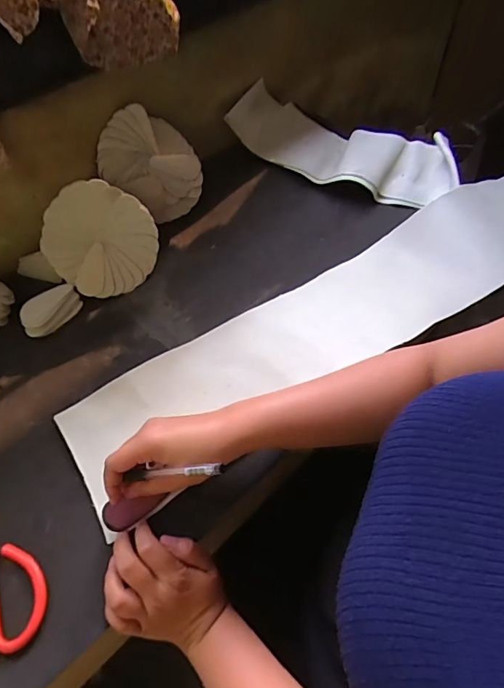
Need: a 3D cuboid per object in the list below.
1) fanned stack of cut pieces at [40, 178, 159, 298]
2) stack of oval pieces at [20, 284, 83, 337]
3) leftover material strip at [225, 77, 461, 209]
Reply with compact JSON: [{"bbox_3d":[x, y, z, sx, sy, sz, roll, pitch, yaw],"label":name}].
[{"bbox_3d":[-0.187,-0.126,0.538,0.132,0.130,0.030,20,24,-15],"label":"fanned stack of cut pieces"},{"bbox_3d":[-0.252,-0.042,0.549,0.073,0.028,0.036,-29,60,-17],"label":"stack of oval pieces"},{"bbox_3d":[0.149,-0.320,0.694,0.354,0.064,0.139,25,60,18],"label":"leftover material strip"}]

